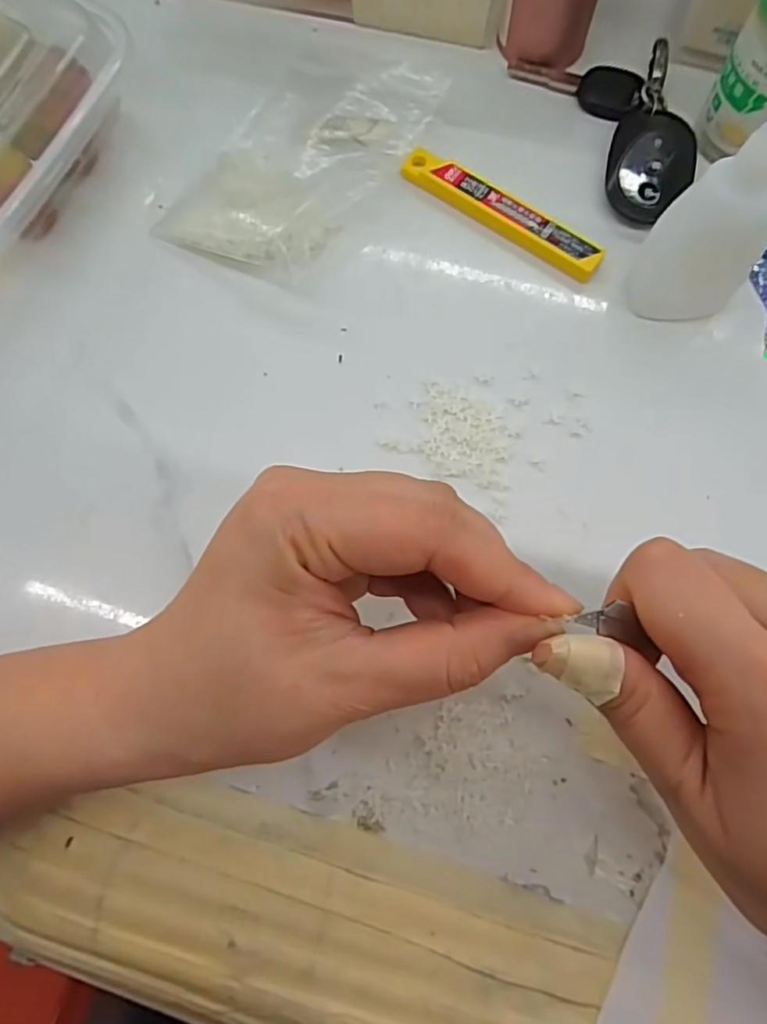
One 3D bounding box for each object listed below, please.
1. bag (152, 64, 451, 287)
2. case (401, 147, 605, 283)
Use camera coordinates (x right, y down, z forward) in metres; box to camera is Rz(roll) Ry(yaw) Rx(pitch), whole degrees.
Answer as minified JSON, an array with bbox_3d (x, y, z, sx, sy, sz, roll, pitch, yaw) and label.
[{"bbox_3d":[-0.039,-0.162,0.283,0.083,0.022,0.119,29,76,8],"label":"bag"},{"bbox_3d":[0.054,-0.137,0.282,0.101,0.008,0.019,36,78,10],"label":"case"}]

